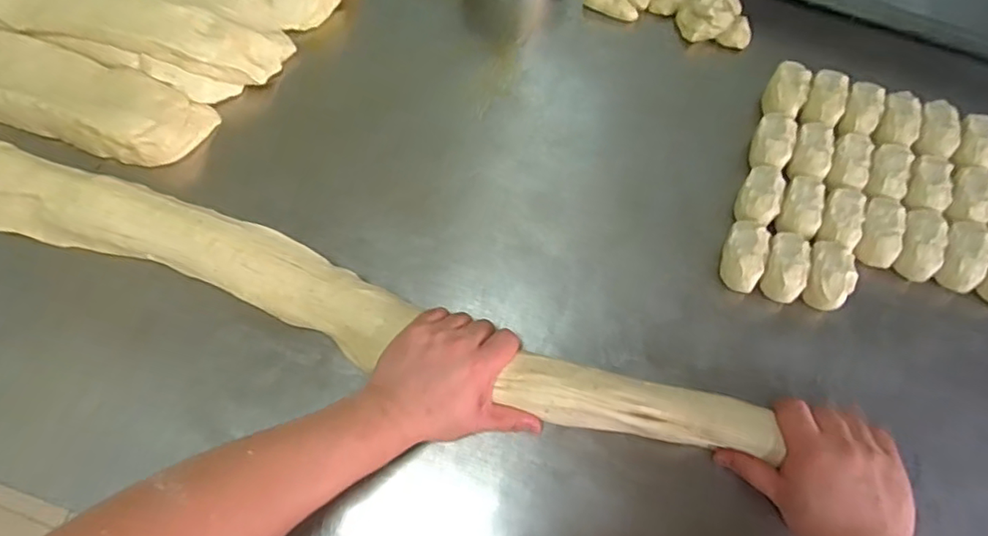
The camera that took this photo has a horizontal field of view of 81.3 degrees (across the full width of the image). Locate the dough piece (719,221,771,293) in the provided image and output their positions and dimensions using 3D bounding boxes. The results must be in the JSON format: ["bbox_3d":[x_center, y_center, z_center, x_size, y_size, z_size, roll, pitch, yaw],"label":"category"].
[{"bbox_3d":[0.250,-0.011,0.585,0.041,0.047,0.070,19,69,10],"label":"dough piece"}]

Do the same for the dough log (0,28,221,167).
[{"bbox_3d":[-0.611,-0.235,0.714,0.559,0.068,0.108,19,69,11],"label":"dough log"}]

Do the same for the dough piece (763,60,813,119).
[{"bbox_3d":[0.332,-0.196,0.658,0.044,0.039,0.075,30,71,14],"label":"dough piece"}]

